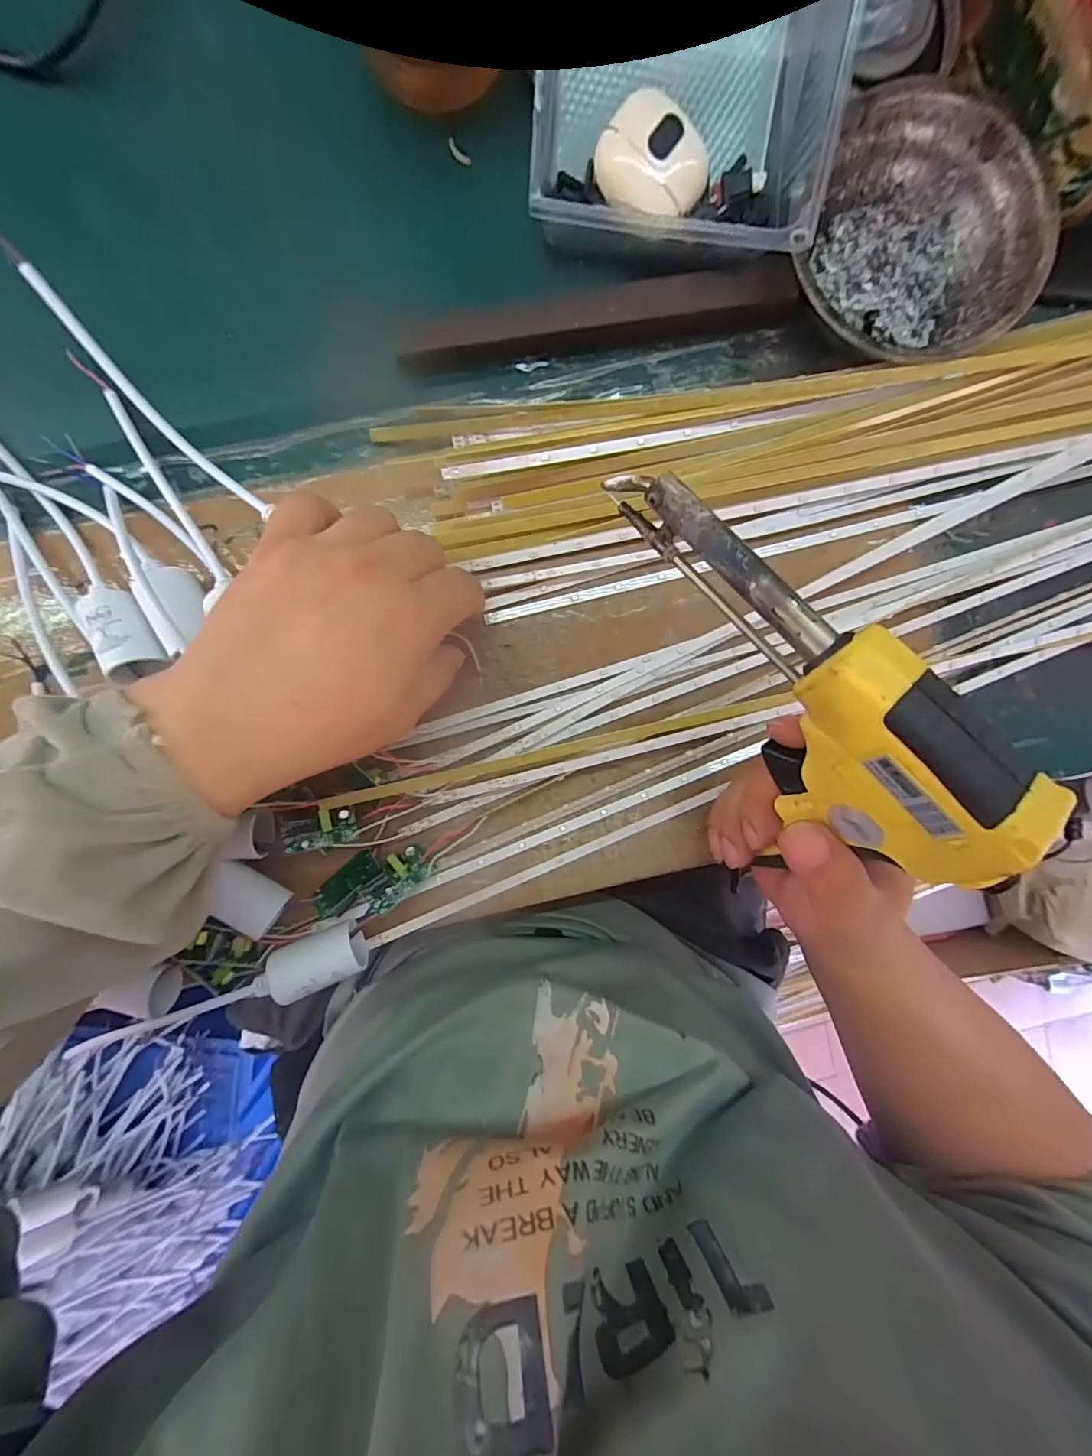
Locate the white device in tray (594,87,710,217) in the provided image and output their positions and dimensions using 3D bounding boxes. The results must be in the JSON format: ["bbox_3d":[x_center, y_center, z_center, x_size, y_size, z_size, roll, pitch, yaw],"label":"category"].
[{"bbox_3d":[0.052,-0.277,0.247,0.052,0.021,0.038,30,95,-4],"label":"white device in tray"}]

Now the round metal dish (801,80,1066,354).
[{"bbox_3d":[0.189,-0.245,0.258,0.109,0.039,0.118,0,96,-1],"label":"round metal dish"}]

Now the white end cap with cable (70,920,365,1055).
[{"bbox_3d":[-0.167,0.136,0.263,0.143,0.028,0.025,-17,96,1],"label":"white end cap with cable"}]

